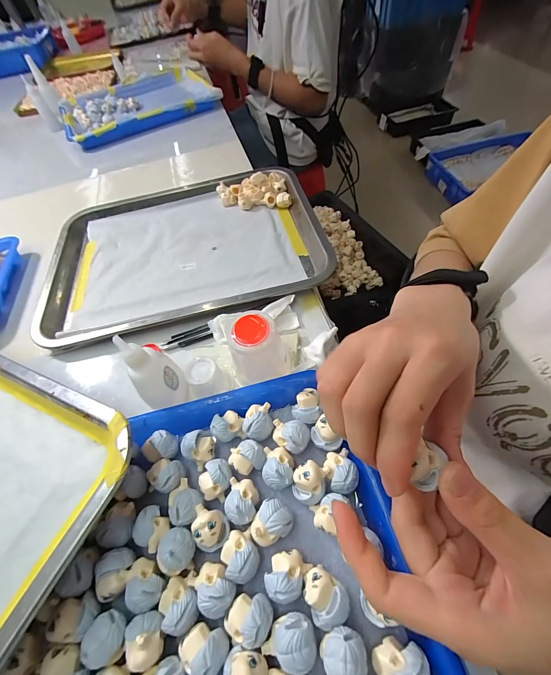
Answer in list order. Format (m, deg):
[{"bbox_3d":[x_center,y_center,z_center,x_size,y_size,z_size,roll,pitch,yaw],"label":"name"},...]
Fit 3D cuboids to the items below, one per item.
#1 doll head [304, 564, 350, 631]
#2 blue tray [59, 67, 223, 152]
[{"bbox_3d":[0.030,0.154,0.179,0.023,0.023,0.027,-24,58,-9],"label":"doll head"},{"bbox_3d":[-0.324,-0.548,0.705,0.330,0.041,0.258,-27,58,-10],"label":"blue tray"}]

